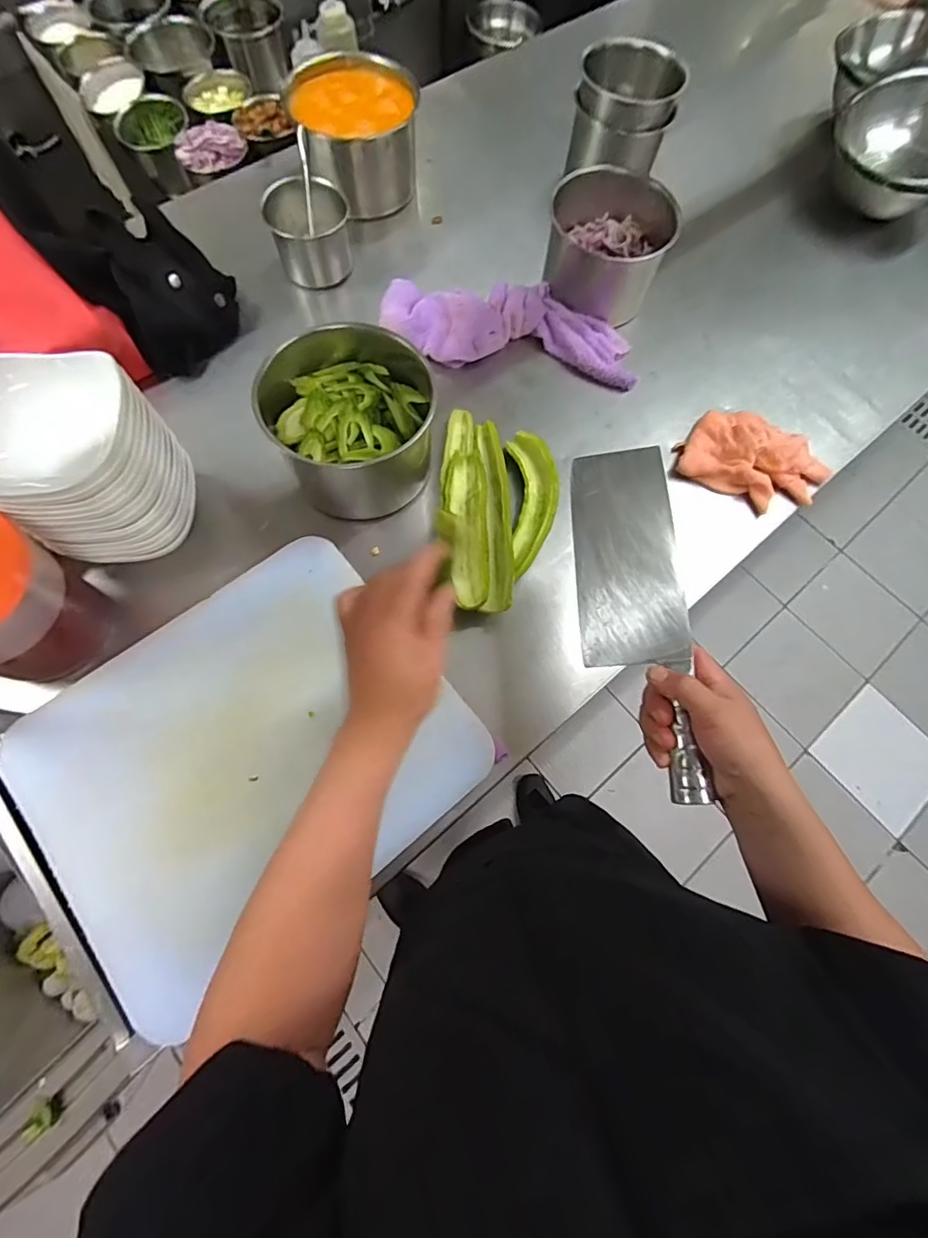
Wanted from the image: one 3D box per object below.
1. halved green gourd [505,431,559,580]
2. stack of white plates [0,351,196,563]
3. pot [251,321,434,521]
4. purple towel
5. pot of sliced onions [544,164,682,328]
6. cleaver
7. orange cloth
[{"bbox_3d":[0.088,-0.148,0.630,0.059,0.034,0.207,1,70,-2],"label":"halved green gourd"},{"bbox_3d":[-0.390,-0.156,0.522,0.133,0.157,0.138,1,70,-2],"label":"stack of white plates"},{"bbox_3d":[-0.137,-0.248,0.619,0.200,0.115,0.190,1,70,-2],"label":"pot"},{"bbox_3d":[0.064,-0.420,0.711,0.356,0.072,0.129,7,70,0],"label":"purple towel"},{"bbox_3d":[0.206,-0.535,0.725,0.160,0.136,0.165,1,70,-2],"label":"pot of sliced onions"},{"bbox_3d":[0.151,-0.006,0.437,0.089,0.030,0.309,-5,74,-4],"label":"cleaver"},{"bbox_3d":[0.387,-0.210,0.671,0.180,0.057,0.110,31,72,8],"label":"orange cloth"}]

